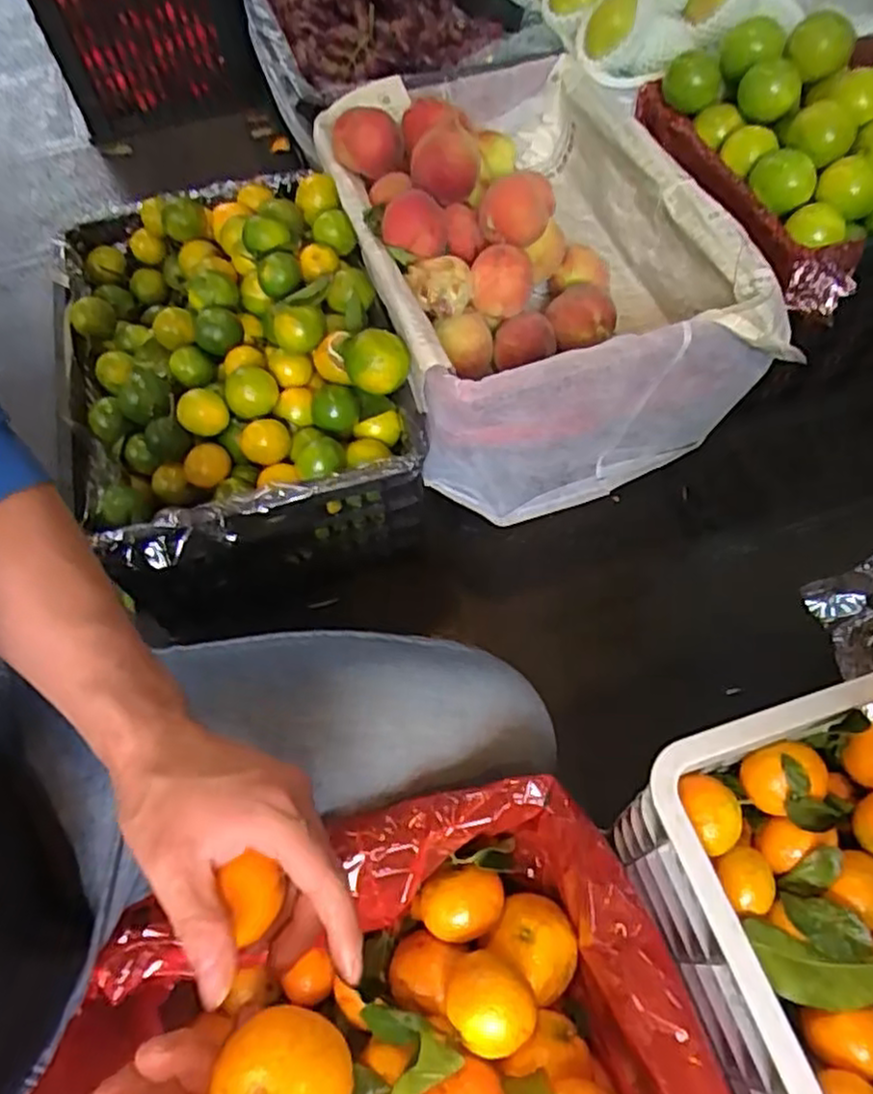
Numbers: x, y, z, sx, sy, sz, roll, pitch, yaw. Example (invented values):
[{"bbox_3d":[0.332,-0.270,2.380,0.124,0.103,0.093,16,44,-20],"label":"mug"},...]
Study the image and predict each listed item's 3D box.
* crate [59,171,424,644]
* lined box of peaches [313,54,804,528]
[{"bbox_3d":[-0.215,-0.179,0.786,0.309,0.245,0.432,-17,63,-8],"label":"crate"},{"bbox_3d":[0.102,-0.298,0.792,0.350,0.227,0.454,-17,63,-8],"label":"lined box of peaches"}]

